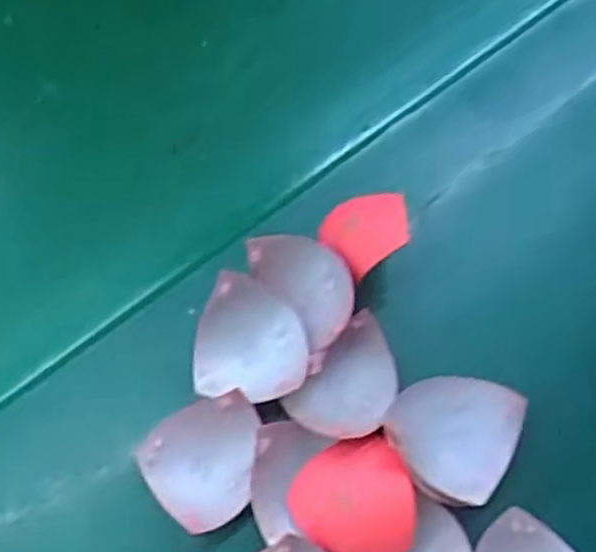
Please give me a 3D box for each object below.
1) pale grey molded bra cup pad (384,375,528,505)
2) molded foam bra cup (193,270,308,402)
[{"bbox_3d":[0.072,0.072,0.363,0.057,0.017,0.058,28,73,10],"label":"pale grey molded bra cup pad"},{"bbox_3d":[-0.020,0.030,0.375,0.056,0.018,0.056,3,70,-9],"label":"molded foam bra cup"}]

